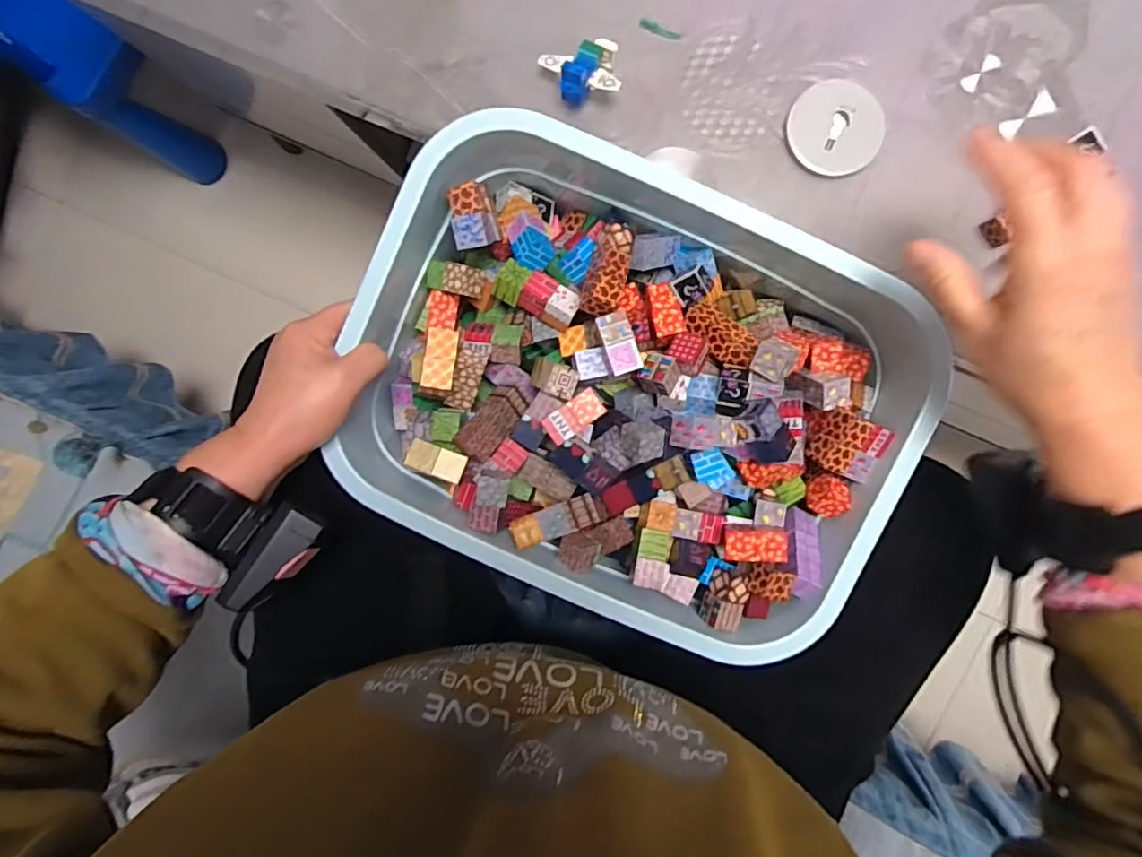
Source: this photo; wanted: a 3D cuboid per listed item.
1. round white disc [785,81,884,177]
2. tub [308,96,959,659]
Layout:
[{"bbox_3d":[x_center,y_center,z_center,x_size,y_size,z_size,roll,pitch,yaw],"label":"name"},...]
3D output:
[{"bbox_3d":[0.190,-0.215,0.419,0.065,0.007,0.063,0,95,4],"label":"round white disc"},{"bbox_3d":[0.046,-0.026,0.421,0.370,0.098,0.306,22,97,2],"label":"tub"}]

